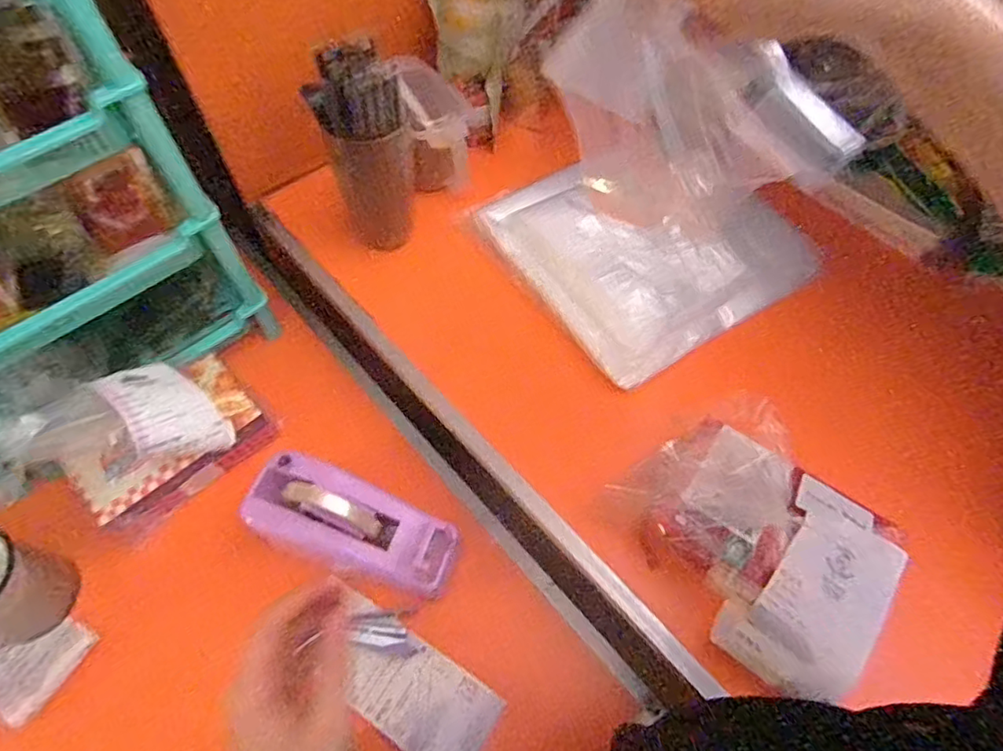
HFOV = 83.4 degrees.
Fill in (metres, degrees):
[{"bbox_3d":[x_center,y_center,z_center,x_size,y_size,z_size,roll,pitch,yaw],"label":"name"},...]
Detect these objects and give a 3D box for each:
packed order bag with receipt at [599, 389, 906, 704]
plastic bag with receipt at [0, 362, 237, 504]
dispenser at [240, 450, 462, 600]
[{"bbox_3d":[0.207,0.127,0.448,0.155,0.097,0.204,-36,67,-20],"label":"packed order bag with receipt"},{"bbox_3d":[-0.363,0.041,0.532,0.173,0.113,0.114,-20,62,-12],"label":"plastic bag with receipt"},{"bbox_3d":[-0.139,0.145,0.527,0.197,0.094,0.083,24,61,-2],"label":"dispenser"}]

